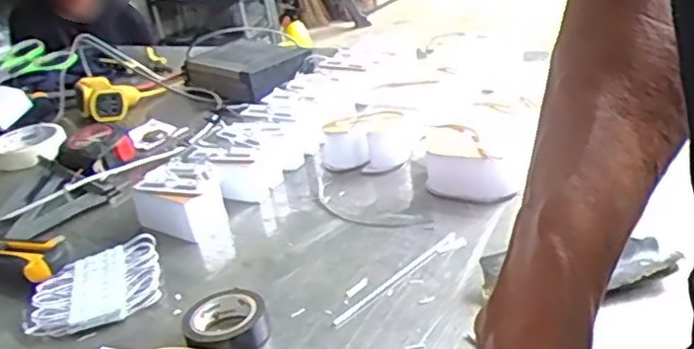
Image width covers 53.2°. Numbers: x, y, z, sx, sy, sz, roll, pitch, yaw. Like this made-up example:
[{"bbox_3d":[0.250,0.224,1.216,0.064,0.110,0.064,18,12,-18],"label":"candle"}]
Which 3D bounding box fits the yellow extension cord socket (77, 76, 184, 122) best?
[{"bbox_3d":[-0.314,-0.115,1.015,0.041,0.060,0.174,7,15,26],"label":"yellow extension cord socket"}]

